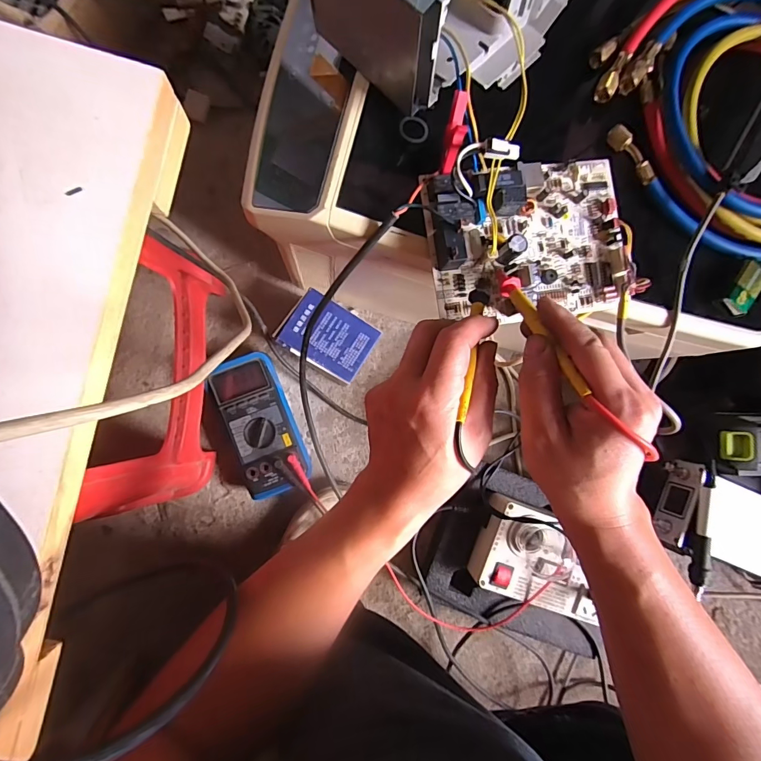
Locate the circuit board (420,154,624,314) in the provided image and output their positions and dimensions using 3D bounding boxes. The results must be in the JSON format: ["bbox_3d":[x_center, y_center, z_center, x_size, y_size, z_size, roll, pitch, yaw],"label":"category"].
[{"bbox_3d":[0.124,-0.113,0.321,0.167,0.032,0.125,-9,89,-9],"label":"circuit board"}]

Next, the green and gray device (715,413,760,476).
[{"bbox_3d":[0.477,0.083,0.513,0.116,0.045,0.079,4,87,-8],"label":"green and gray device"}]

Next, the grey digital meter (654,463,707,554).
[{"bbox_3d":[0.374,0.157,0.515,0.025,0.046,0.104,9,86,-8],"label":"grey digital meter"}]

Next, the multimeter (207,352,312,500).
[{"bbox_3d":[-0.172,0.064,0.580,0.098,0.048,0.195,-22,91,-9],"label":"multimeter"}]

